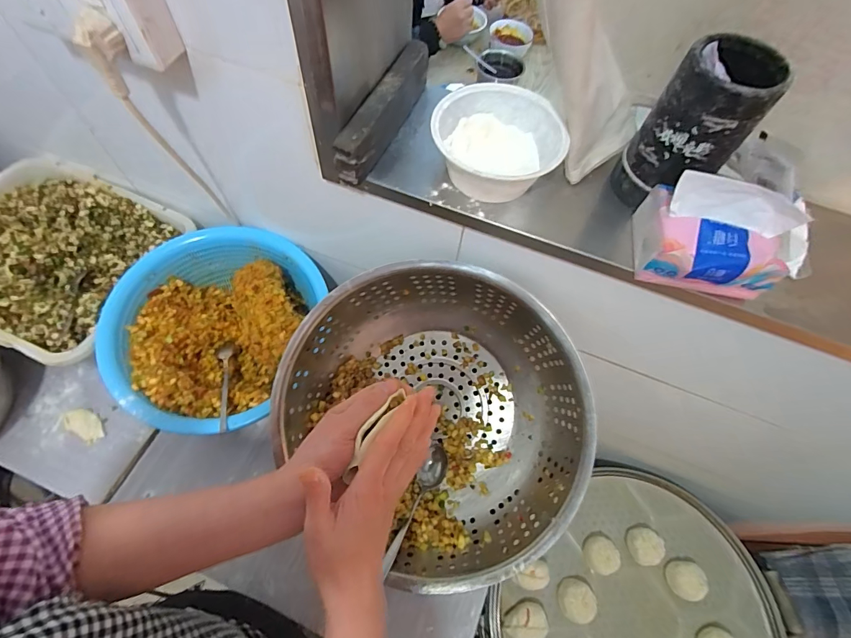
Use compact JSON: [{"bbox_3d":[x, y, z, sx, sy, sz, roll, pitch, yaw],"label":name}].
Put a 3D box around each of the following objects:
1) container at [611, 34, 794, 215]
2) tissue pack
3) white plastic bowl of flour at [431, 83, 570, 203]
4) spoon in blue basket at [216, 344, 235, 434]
[{"bbox_3d":[0.266,-0.186,0.415,0.086,0.140,0.088,2,61,-3],"label":"container"},{"bbox_3d":[0.283,-0.086,0.402,0.127,0.088,0.091,11,61,2],"label":"tissue pack"},{"bbox_3d":[0.077,-0.186,0.458,0.135,0.063,0.131,2,61,-3],"label":"white plastic bowl of flour"},{"bbox_3d":[-0.298,0.095,0.614,0.026,0.016,0.180,-16,39,-12],"label":"spoon in blue basket"}]

